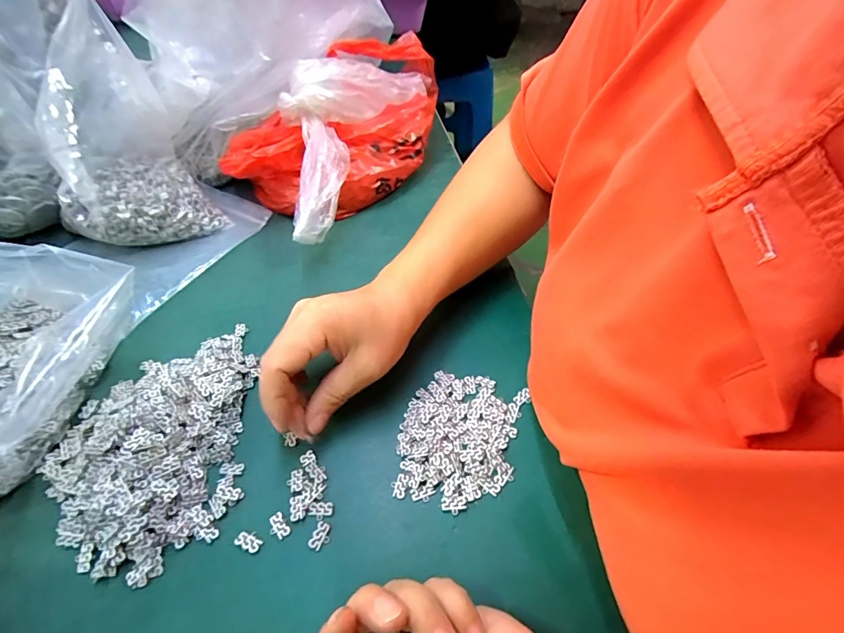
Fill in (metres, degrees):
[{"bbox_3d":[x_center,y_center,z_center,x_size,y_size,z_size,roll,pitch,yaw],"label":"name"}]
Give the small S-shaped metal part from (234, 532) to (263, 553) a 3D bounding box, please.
[{"bbox_3d":[-0.103,0.133,0.251,0.015,0.004,0.009,21,55,16],"label":"small S-shaped metal part"}]

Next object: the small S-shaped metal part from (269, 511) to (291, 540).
[{"bbox_3d":[-0.088,0.126,0.256,0.010,0.004,0.015,-30,57,-21],"label":"small S-shaped metal part"}]

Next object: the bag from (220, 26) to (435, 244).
[{"bbox_3d":[-0.082,-0.190,0.439,0.156,0.119,0.234,35,60,25],"label":"bag"}]

